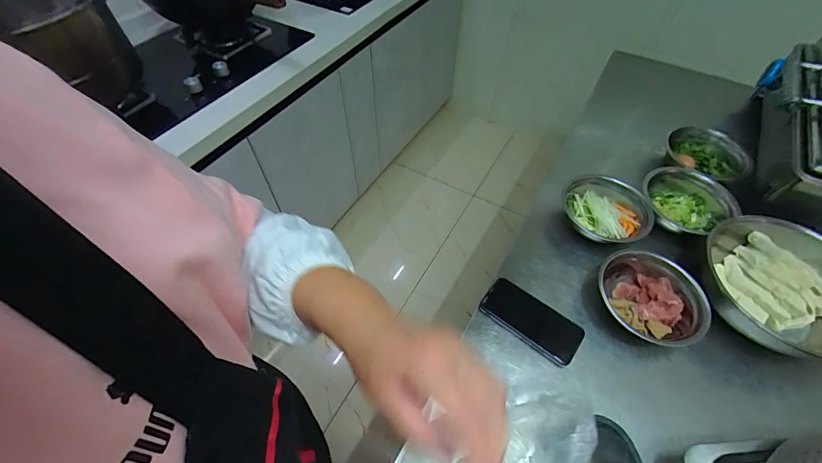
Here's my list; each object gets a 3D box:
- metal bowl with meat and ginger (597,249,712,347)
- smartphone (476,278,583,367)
[{"bbox_3d":[0.399,0.115,0.590,0.147,0.063,0.162,-2,54,-2],"label":"metal bowl with meat and ginger"},{"bbox_3d":[0.201,0.150,0.594,0.162,0.014,0.080,35,61,22],"label":"smartphone"}]

